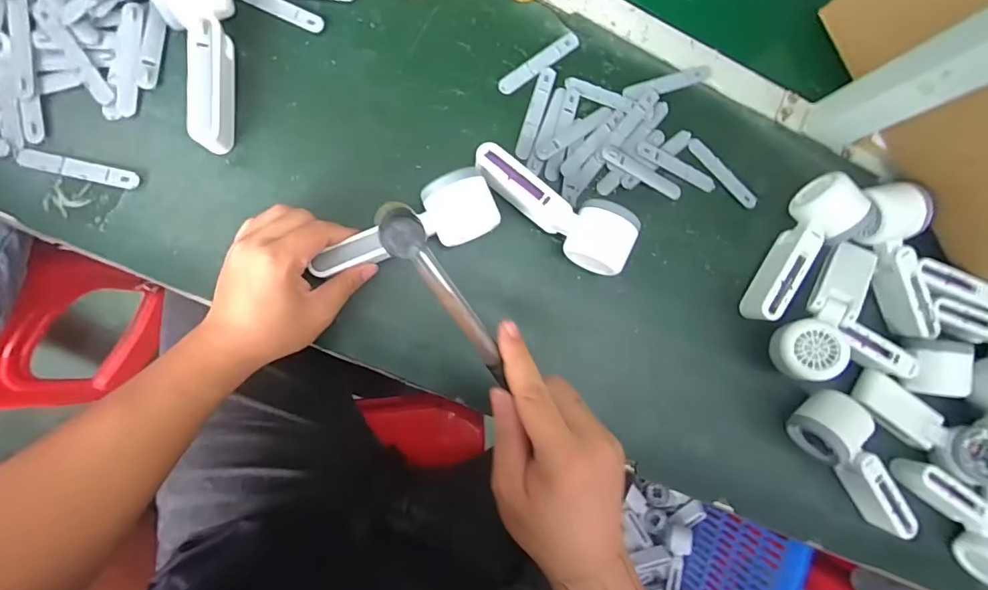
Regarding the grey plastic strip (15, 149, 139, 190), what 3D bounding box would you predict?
[{"bbox_3d":[-0.356,-0.107,0.408,0.093,0.004,0.017,12,87,-9],"label":"grey plastic strip"}]

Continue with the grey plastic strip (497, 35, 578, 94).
[{"bbox_3d":[0.045,-0.233,0.476,0.095,0.006,0.017,-36,94,-8],"label":"grey plastic strip"}]

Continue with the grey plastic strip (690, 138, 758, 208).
[{"bbox_3d":[0.242,-0.129,0.502,0.094,0.005,0.017,45,82,-1],"label":"grey plastic strip"}]

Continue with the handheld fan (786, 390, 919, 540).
[{"bbox_3d":[0.374,0.177,0.488,0.059,0.050,0.164,-39,95,-8],"label":"handheld fan"}]

